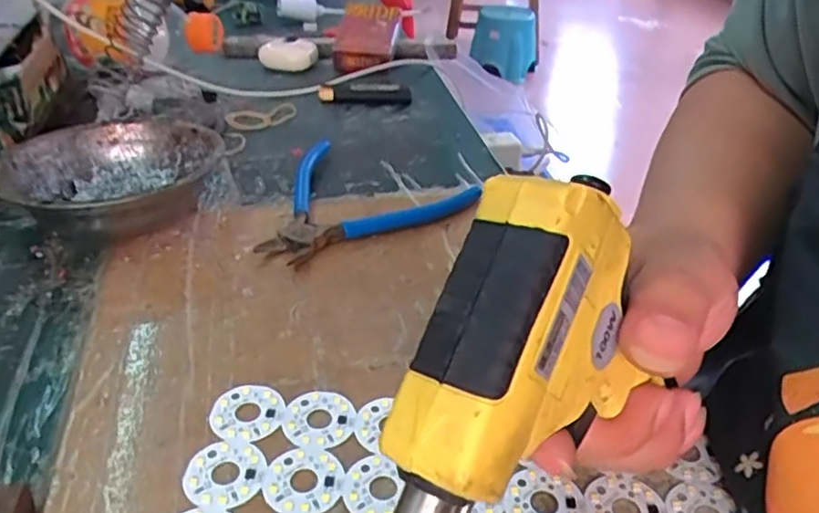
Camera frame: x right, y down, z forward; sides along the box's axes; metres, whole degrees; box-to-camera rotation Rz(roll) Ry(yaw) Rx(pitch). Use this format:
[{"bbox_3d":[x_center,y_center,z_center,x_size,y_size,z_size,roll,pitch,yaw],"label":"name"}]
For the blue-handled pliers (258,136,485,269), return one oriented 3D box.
[{"bbox_3d":[-0.046,-0.045,0.428,0.148,0.014,0.119,-21,41,-29],"label":"blue-handled pliers"}]

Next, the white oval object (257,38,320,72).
[{"bbox_3d":[-0.116,-0.195,0.623,0.054,0.018,0.033,-5,36,-10],"label":"white oval object"}]

